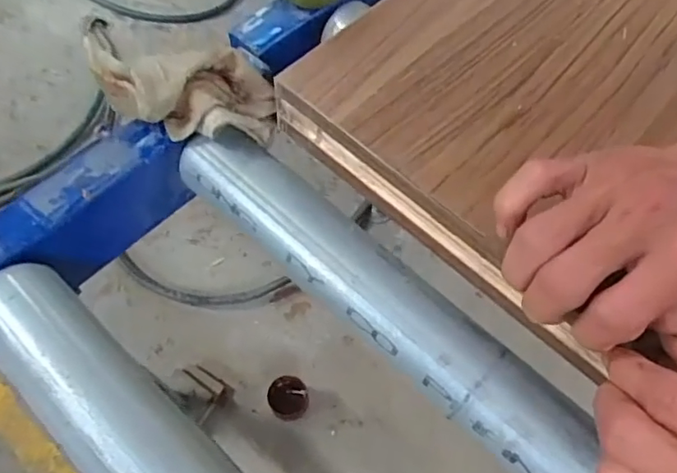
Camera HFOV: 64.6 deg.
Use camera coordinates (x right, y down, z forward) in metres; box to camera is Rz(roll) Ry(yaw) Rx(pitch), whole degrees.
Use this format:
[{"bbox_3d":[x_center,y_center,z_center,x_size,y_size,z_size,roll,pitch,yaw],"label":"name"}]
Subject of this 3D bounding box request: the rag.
[{"bbox_3d":[-0.113,-0.108,0.385,0.129,0.050,0.074,4,63,-1],"label":"rag"}]

